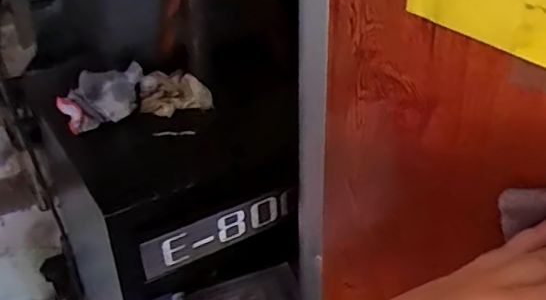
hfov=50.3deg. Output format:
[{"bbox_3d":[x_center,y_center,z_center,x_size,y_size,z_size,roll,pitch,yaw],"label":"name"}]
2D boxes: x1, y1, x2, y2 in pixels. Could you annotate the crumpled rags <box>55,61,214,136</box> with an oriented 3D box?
[{"bbox_3d":[-0.206,-0.085,0.862,0.207,0.067,0.095,-21,37,-27],"label":"crumpled rags"}]

